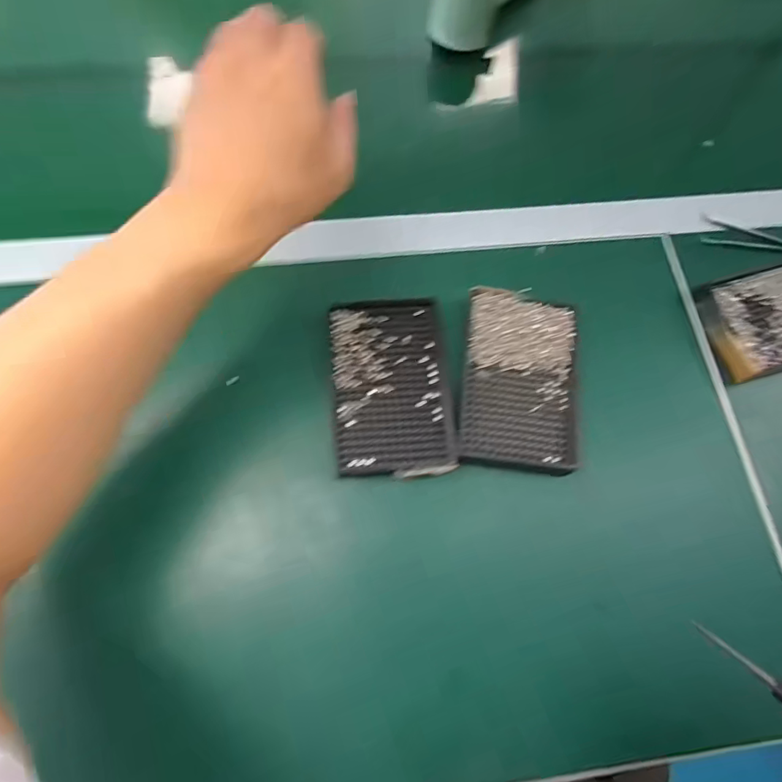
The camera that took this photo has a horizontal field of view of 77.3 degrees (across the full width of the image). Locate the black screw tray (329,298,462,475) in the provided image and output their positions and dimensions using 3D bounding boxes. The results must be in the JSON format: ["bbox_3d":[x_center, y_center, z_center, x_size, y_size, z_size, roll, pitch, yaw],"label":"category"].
[{"bbox_3d":[0.000,-0.005,0.375,0.087,0.010,0.141,-5,70,-4],"label":"black screw tray"}]

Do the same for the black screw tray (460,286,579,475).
[{"bbox_3d":[0.102,-0.011,0.381,0.087,0.016,0.140,7,69,0],"label":"black screw tray"}]

